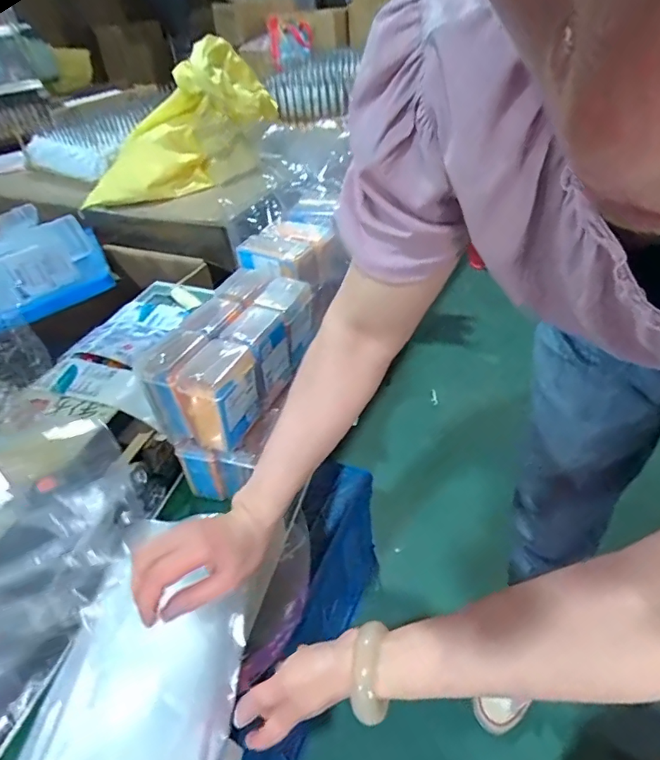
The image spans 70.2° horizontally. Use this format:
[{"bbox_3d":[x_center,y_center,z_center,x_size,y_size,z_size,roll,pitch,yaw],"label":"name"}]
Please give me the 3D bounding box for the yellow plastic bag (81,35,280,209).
[{"bbox_3d":[-0.363,-0.618,1.203,0.240,0.259,0.606,18,61,26],"label":"yellow plastic bag"}]

